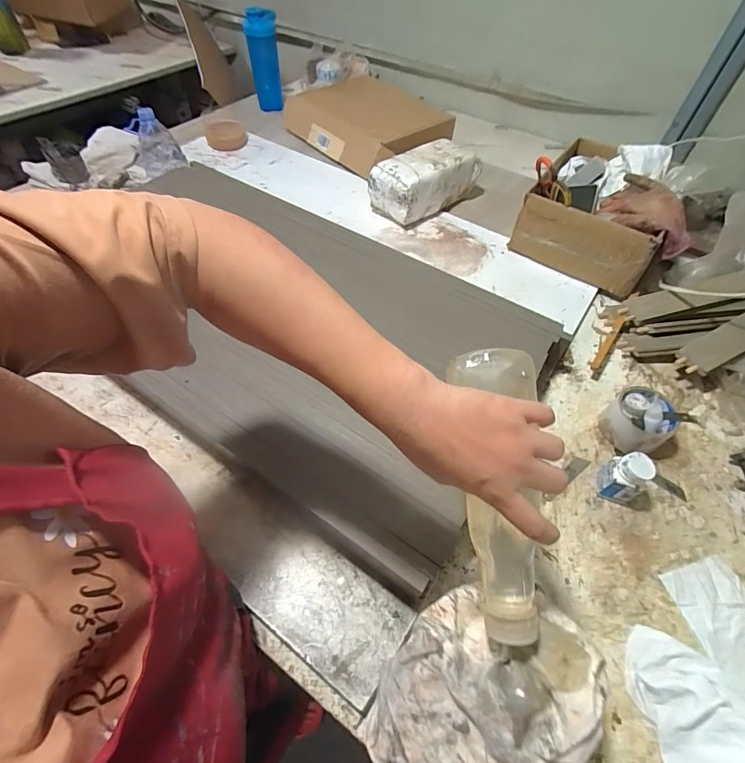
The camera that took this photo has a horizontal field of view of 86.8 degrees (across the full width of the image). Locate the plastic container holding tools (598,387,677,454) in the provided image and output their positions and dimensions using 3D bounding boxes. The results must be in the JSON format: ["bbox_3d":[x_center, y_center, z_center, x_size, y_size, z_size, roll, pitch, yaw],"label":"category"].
[{"bbox_3d":[0.381,0.055,0.566,0.091,0.069,0.082,-26,59,-21],"label":"plastic container holding tools"}]

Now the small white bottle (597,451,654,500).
[{"bbox_3d":[0.320,0.123,0.507,0.041,0.074,0.040,10,53,4],"label":"small white bottle"}]

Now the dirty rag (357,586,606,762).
[{"bbox_3d":[0.088,0.231,0.312,0.171,0.047,0.118,6,53,1],"label":"dirty rag"}]

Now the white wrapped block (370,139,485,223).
[{"bbox_3d":[0.115,-0.441,0.869,0.227,0.110,0.123,-34,62,-25],"label":"white wrapped block"}]

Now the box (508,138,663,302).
[{"bbox_3d":[0.454,-0.357,0.798,0.253,0.172,0.294,29,57,17],"label":"box"}]

